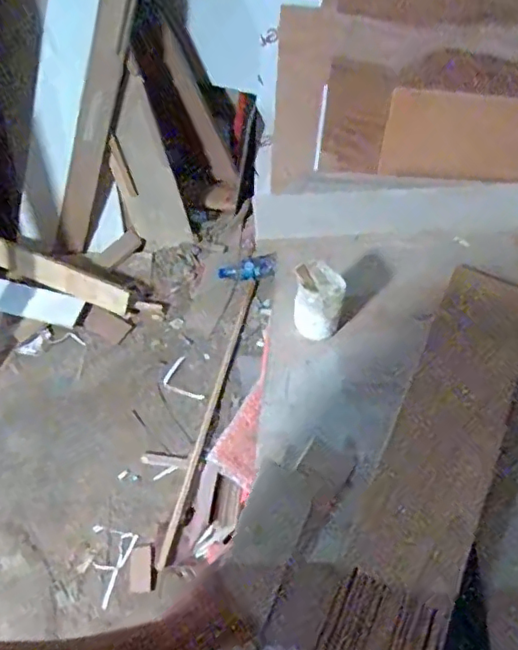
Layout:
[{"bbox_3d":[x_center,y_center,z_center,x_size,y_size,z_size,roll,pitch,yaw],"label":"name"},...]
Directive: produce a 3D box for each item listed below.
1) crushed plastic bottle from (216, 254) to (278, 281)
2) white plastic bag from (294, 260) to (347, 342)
[{"bbox_3d":[-0.042,-0.170,1.724,0.165,0.038,0.051,-10,58,13],"label":"crushed plastic bottle"},{"bbox_3d":[0.079,-0.030,0.782,0.070,0.099,0.081,4,56,2],"label":"white plastic bag"}]

